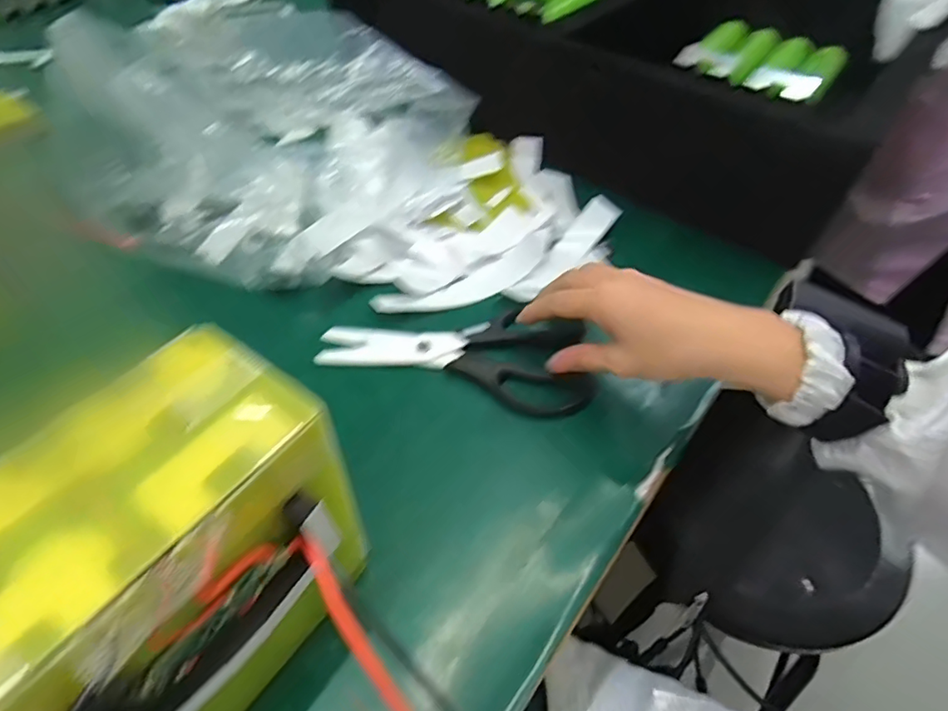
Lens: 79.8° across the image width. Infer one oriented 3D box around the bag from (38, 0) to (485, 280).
[{"bbox_3d":[-0.167,-0.186,0.481,0.262,0.094,0.241,13,51,8],"label":"bag"}]

